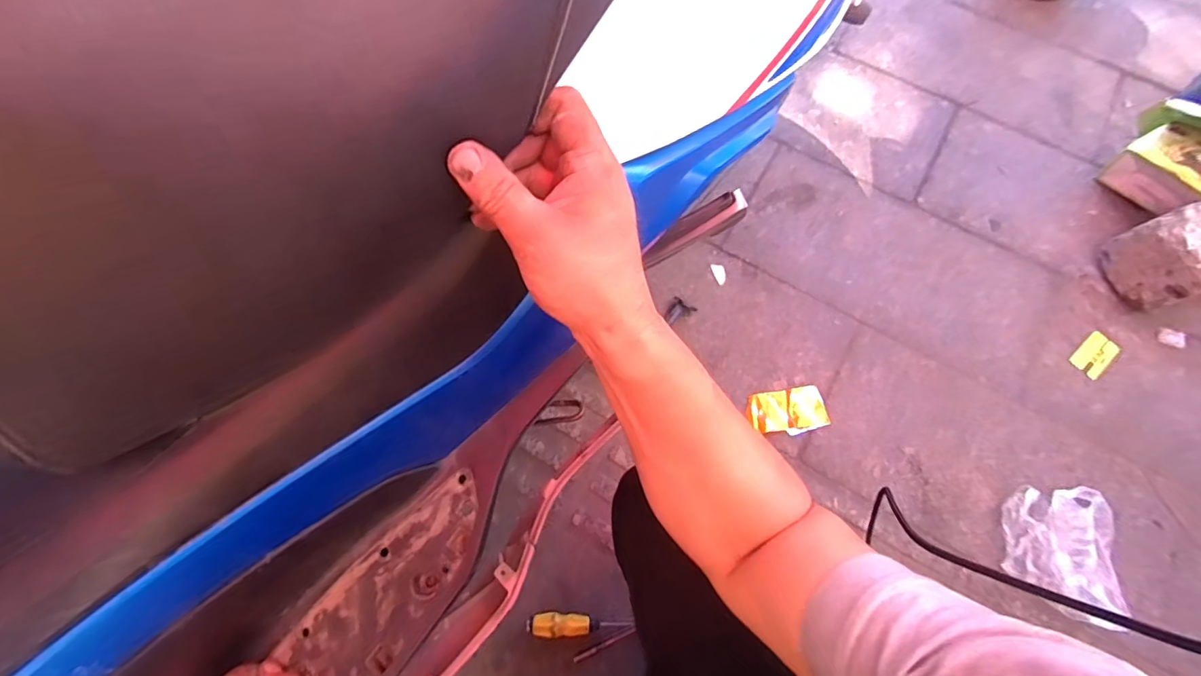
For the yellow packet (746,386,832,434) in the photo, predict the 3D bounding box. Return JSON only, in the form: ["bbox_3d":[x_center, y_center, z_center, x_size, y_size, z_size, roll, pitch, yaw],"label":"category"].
[{"bbox_3d":[0.339,0.132,0.919,0.140,0.015,0.079,-10,73,-4],"label":"yellow packet"}]

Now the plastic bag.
[{"bbox_3d":[0.764,0.345,0.839,0.174,0.035,0.205,16,73,4],"label":"plastic bag"}]

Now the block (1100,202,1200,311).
[{"bbox_3d":[1.097,-0.154,0.977,0.163,0.164,0.151,-22,74,-8],"label":"block"}]

